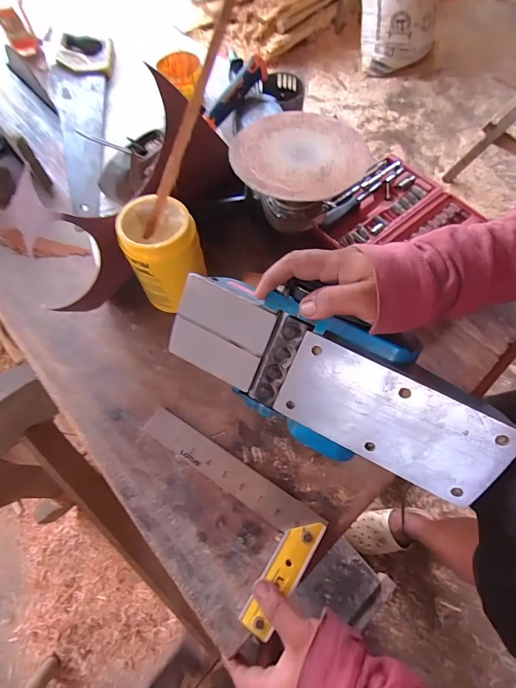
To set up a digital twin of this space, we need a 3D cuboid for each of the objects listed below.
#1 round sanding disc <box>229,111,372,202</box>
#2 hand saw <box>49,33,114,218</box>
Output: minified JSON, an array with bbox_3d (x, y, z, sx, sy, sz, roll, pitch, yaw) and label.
[{"bbox_3d":[0.053,-0.248,0.451,0.170,0.013,0.170,0,66,0],"label":"round sanding disc"},{"bbox_3d":[-0.363,-0.471,0.718,0.136,0.029,0.524,-11,65,-4],"label":"hand saw"}]

